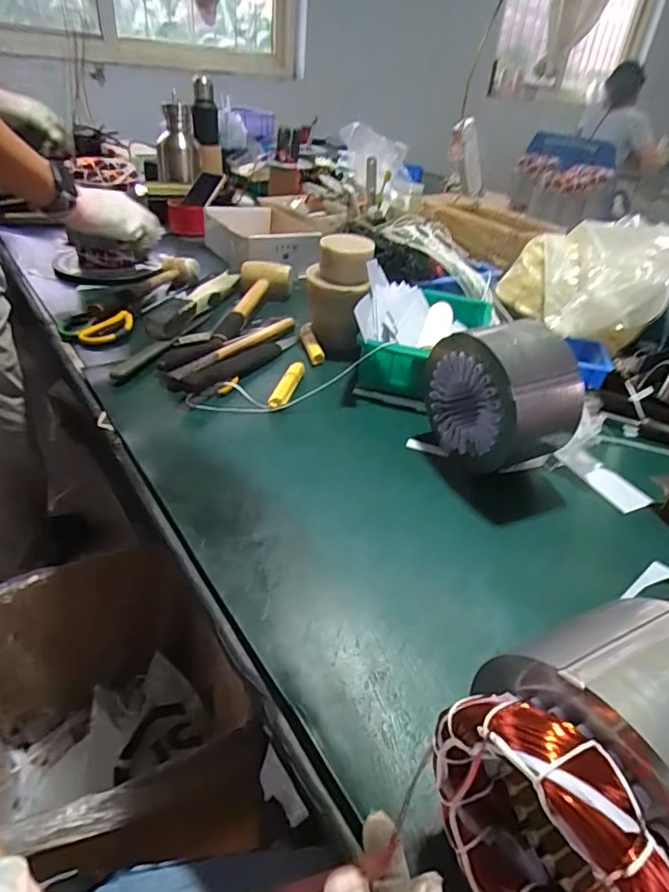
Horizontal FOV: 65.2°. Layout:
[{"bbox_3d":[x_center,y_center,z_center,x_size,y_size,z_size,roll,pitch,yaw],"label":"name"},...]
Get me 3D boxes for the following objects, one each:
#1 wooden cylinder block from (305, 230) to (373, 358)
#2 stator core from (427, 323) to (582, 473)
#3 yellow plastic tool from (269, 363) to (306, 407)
[{"bbox_3d":[0.005,-0.221,0.787,0.092,0.167,0.081,3,37,-4],"label":"wooden cylinder block"},{"bbox_3d":[0.177,-0.052,0.573,0.101,0.146,0.142,-13,41,-24],"label":"stator core"},{"bbox_3d":[-0.062,-0.081,0.692,0.019,0.022,0.096,12,37,8],"label":"yellow plastic tool"}]

